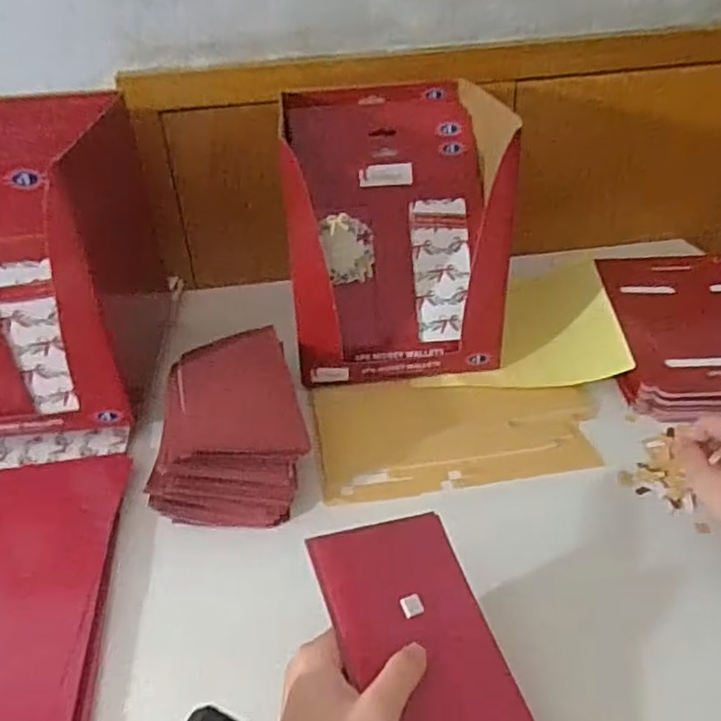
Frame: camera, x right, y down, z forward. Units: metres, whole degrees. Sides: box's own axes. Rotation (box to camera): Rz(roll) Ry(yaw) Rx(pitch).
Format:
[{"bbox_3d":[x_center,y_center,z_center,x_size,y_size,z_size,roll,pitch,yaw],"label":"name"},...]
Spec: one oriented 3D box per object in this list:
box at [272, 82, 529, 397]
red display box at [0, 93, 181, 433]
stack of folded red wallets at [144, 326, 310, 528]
[{"bbox_3d":[0.033,-0.140,0.694,0.206,0.227,0.247,-5,33,-2],"label":"box"},{"bbox_3d":[-0.313,-0.087,0.590,0.211,0.235,0.209,-2,33,3],"label":"red display box"},{"bbox_3d":[-0.107,0.049,0.566,0.114,0.080,0.193,-5,33,-2],"label":"stack of folded red wallets"}]

